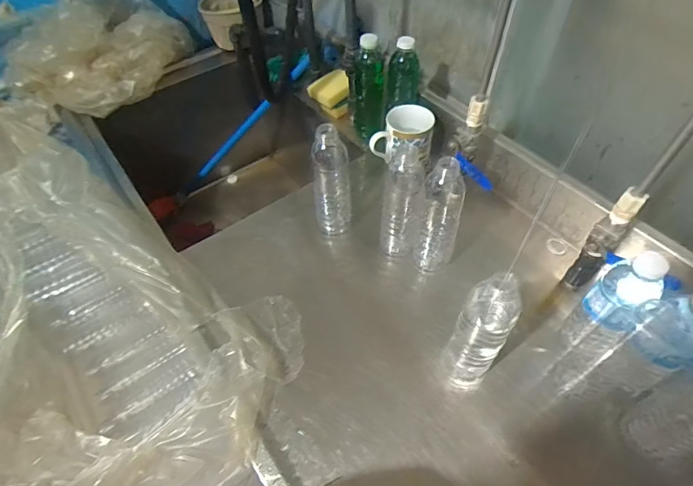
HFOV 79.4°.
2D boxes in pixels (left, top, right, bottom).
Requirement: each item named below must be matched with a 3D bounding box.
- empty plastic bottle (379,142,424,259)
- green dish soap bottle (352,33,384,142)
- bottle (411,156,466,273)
[{"bbox_3d":[0.085,-0.062,0.650,0.064,0.200,0.054,8,53,7],"label":"empty plastic bottle"},{"bbox_3d":[0.043,-0.296,0.822,0.062,0.195,0.053,0,53,1],"label":"green dish soap bottle"},{"bbox_3d":[0.141,-0.040,0.624,0.059,0.207,0.056,8,53,7],"label":"bottle"}]

